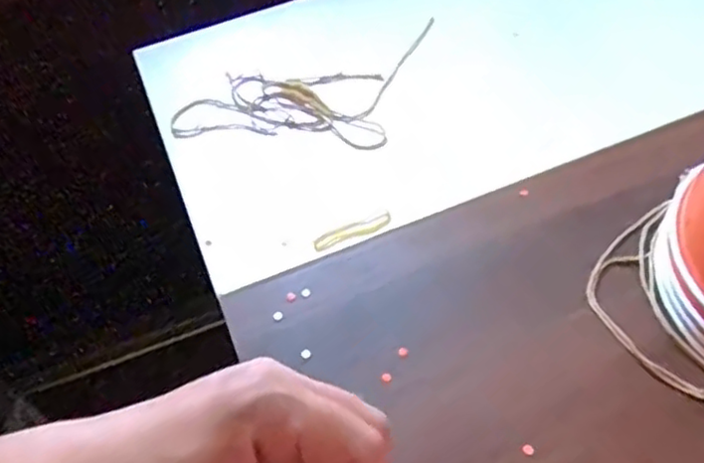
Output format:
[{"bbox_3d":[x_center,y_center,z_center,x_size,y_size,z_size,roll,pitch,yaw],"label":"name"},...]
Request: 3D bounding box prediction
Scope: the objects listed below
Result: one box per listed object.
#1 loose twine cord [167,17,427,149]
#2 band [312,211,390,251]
[{"bbox_3d":[-0.038,-0.123,0.549,0.180,0.012,0.144,6,54,10],"label":"loose twine cord"},{"bbox_3d":[0.002,-0.001,0.441,0.055,0.004,0.013,-26,55,-13],"label":"band"}]

